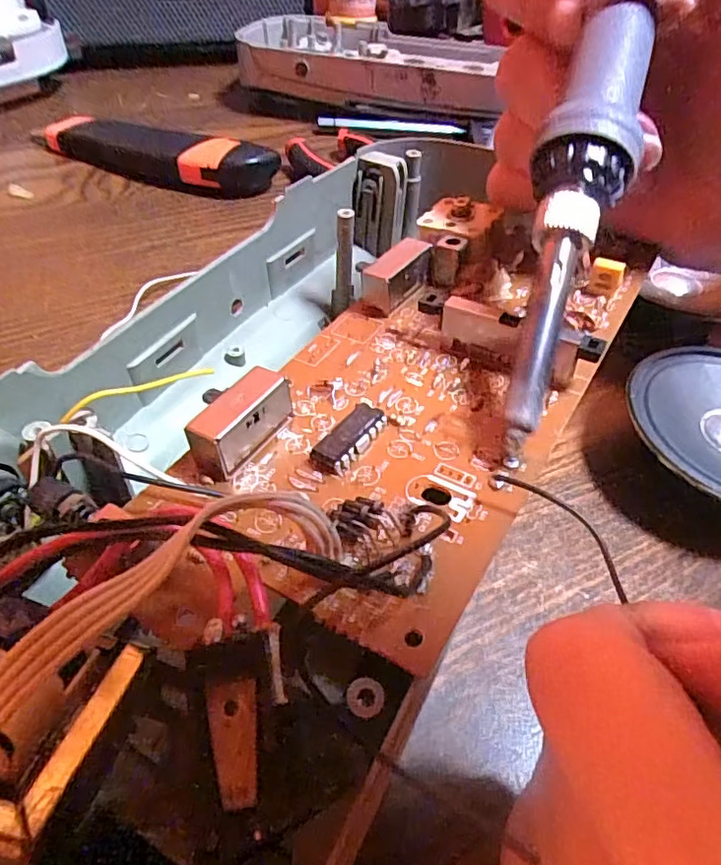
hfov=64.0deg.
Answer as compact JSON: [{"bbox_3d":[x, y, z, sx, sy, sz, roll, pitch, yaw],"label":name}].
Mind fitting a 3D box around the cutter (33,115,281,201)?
[{"bbox_3d":[-0.119,-0.162,0.331,0.142,0.021,0.042,22,49,16],"label":"cutter"}]

